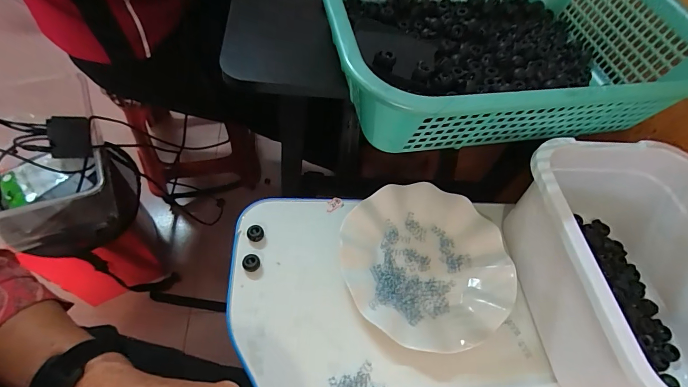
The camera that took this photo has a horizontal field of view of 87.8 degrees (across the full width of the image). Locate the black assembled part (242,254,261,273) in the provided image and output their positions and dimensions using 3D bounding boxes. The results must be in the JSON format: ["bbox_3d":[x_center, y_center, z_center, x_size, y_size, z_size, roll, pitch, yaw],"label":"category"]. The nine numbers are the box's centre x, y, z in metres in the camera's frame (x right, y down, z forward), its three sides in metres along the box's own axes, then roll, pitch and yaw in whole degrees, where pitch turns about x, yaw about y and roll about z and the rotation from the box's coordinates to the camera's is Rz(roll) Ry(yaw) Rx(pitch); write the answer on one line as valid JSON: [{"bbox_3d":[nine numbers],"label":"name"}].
[{"bbox_3d":[-0.096,0.073,0.371,0.017,0.014,0.016,4,58,-6],"label":"black assembled part"}]

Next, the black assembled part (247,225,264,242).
[{"bbox_3d":[-0.096,0.044,0.387,0.017,0.015,0.014,-22,64,-20],"label":"black assembled part"}]

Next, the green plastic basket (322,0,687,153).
[{"bbox_3d":[0.162,-0.183,0.381,0.383,0.124,0.292,-7,60,-12],"label":"green plastic basket"}]

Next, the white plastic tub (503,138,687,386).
[{"bbox_3d":[0.278,0.078,0.347,0.189,0.117,0.248,-1,58,-6],"label":"white plastic tub"}]

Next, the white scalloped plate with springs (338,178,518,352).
[{"bbox_3d":[0.089,0.069,0.383,0.177,0.027,0.176,4,58,-6],"label":"white scalloped plate with springs"}]

